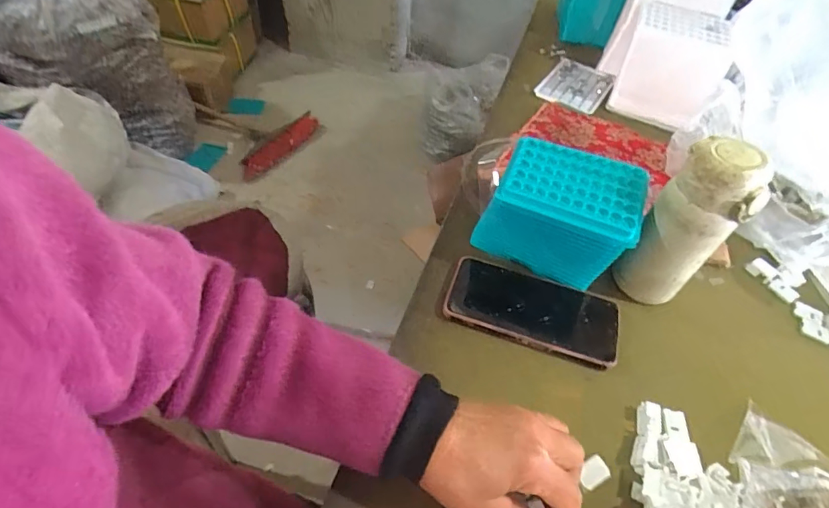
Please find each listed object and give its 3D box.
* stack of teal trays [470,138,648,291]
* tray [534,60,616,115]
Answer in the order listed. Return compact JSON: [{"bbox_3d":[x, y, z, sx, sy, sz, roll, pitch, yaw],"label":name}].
[{"bbox_3d":[0.143,-0.039,0.480,0.136,0.105,0.079,21,52,12],"label":"stack of teal trays"},{"bbox_3d":[0.257,-0.267,0.753,0.096,0.013,0.121,28,54,16],"label":"tray"}]

